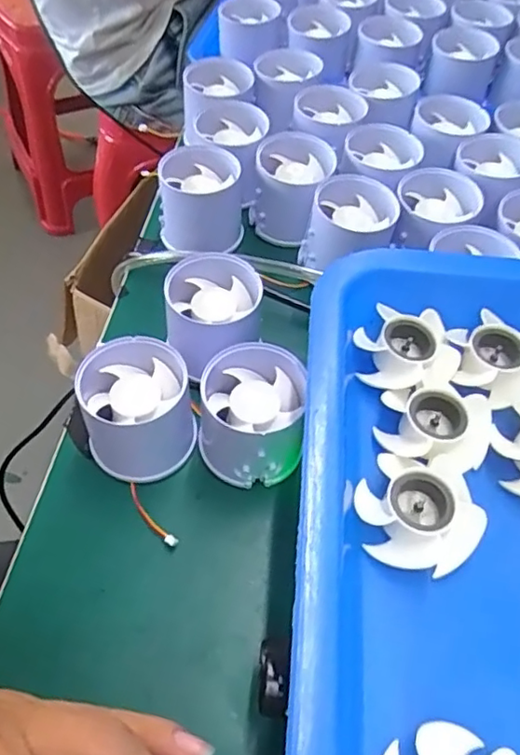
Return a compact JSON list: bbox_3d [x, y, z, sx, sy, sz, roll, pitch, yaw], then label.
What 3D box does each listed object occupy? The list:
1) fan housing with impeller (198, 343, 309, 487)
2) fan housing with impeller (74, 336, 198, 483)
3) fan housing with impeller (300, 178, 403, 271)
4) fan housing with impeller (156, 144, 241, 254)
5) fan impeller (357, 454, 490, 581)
[{"bbox_3d":[-0.004,0.020,0.298,0.052,0.055,0.050,2,55,-2],"label":"fan housing with impeller"},{"bbox_3d":[-0.061,0.016,0.299,0.053,0.052,0.051,-22,59,-18],"label":"fan housing with impeller"},{"bbox_3d":[0.056,-0.092,0.371,0.053,0.041,0.052,2,55,-2],"label":"fan housing with impeller"},{"bbox_3d":[-0.040,-0.116,0.394,0.054,0.053,0.050,-5,55,-7],"label":"fan housing with impeller"},{"bbox_3d":[0.057,0.051,0.218,0.043,0.020,0.036,24,57,13],"label":"fan impeller"}]

